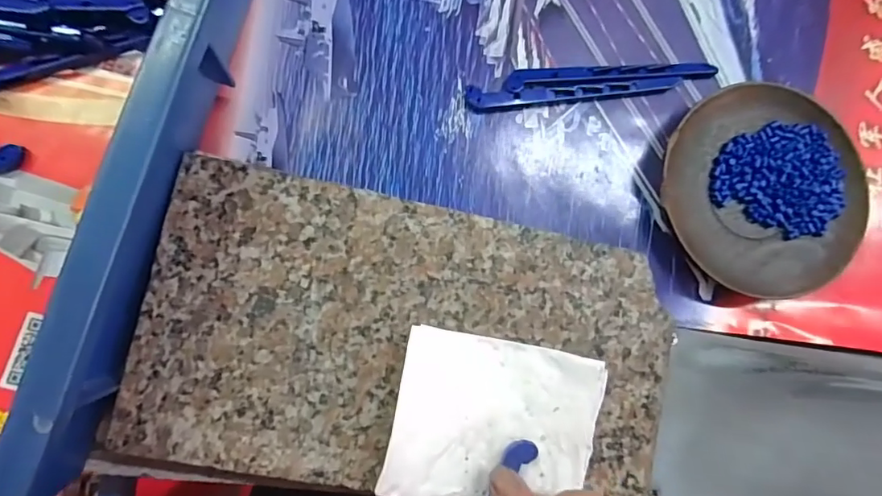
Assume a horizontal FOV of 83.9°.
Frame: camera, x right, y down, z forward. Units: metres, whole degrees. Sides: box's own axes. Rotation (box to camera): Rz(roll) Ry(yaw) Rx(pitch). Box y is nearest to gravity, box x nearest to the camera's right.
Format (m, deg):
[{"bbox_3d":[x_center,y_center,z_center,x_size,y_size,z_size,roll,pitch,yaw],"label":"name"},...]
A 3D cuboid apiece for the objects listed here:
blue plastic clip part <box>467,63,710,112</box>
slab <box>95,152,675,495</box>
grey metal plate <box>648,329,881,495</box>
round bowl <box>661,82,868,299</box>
[{"bbox_3d":[0.083,-0.091,0.270,0.139,0.008,0.018,-8,85,-8],"label":"blue plastic clip part"},{"bbox_3d":[-0.012,0.047,0.236,0.239,0.023,0.130,13,83,-6],"label":"slab"},{"bbox_3d":[0.209,0.101,0.264,0.191,0.009,0.091,8,83,-6],"label":"grey metal plate"},{"bbox_3d":[0.174,-0.031,0.268,0.111,0.018,0.109,1,84,-7],"label":"round bowl"}]

